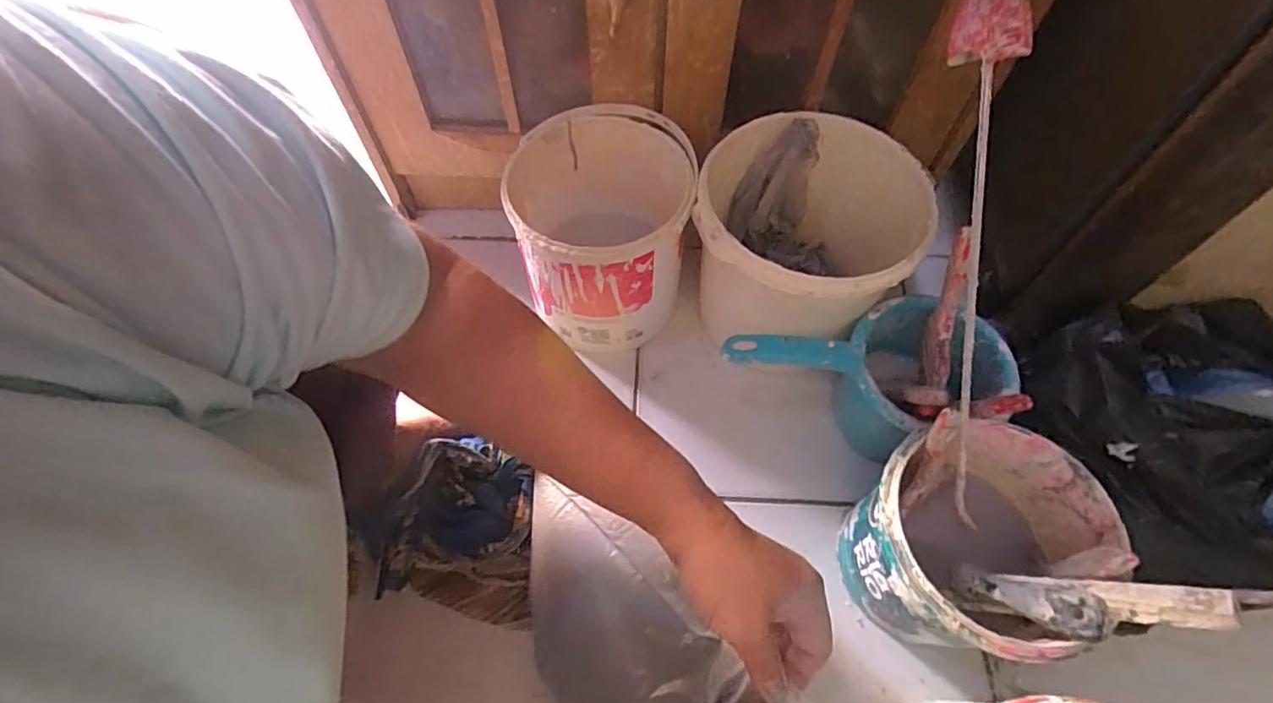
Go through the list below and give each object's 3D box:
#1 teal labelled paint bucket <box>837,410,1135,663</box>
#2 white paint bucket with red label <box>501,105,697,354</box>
[{"bbox_3d":[0.264,0.155,0.476,0.163,0.188,0.149,0,61,1],"label":"teal labelled paint bucket"},{"bbox_3d":[-0.031,-0.125,0.617,0.179,0.177,0.171,0,61,1],"label":"white paint bucket with red label"}]

